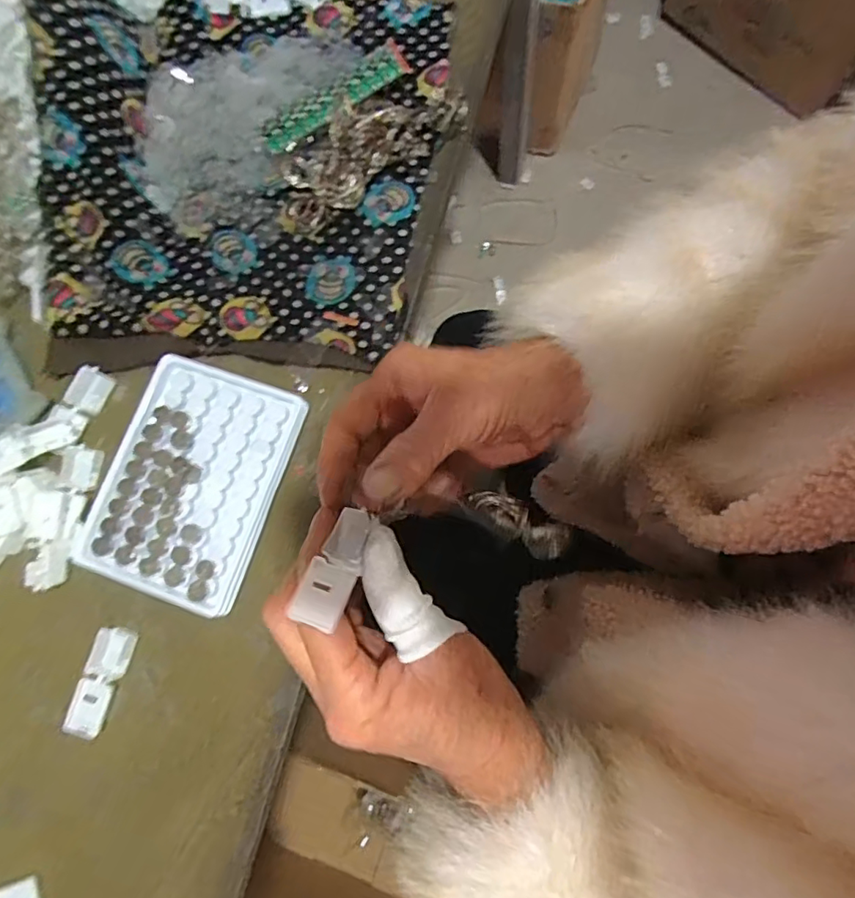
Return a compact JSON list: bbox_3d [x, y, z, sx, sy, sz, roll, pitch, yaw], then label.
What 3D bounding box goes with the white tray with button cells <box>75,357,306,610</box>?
[{"bbox_3d":[-0.136,0.018,0.326,0.096,0.016,0.131,18,79,5],"label":"white tray with button cells"}]

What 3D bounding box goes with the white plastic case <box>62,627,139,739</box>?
[{"bbox_3d":[-0.183,0.129,0.312,0.020,0.008,0.057,16,79,4],"label":"white plastic case"}]

